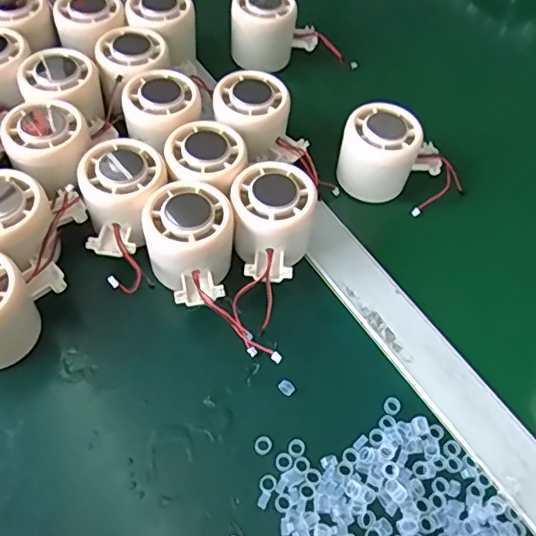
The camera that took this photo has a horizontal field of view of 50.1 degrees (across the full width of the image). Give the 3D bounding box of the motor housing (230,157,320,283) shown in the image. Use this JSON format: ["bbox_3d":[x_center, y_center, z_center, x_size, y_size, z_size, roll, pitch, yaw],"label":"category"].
[{"bbox_3d":[0.001,-0.028,0.384,0.053,0.056,0.071,21,58,9],"label":"motor housing"}]

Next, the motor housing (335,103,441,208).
[{"bbox_3d":[0.091,-0.083,0.428,0.068,0.049,0.053,26,58,12],"label":"motor housing"}]

